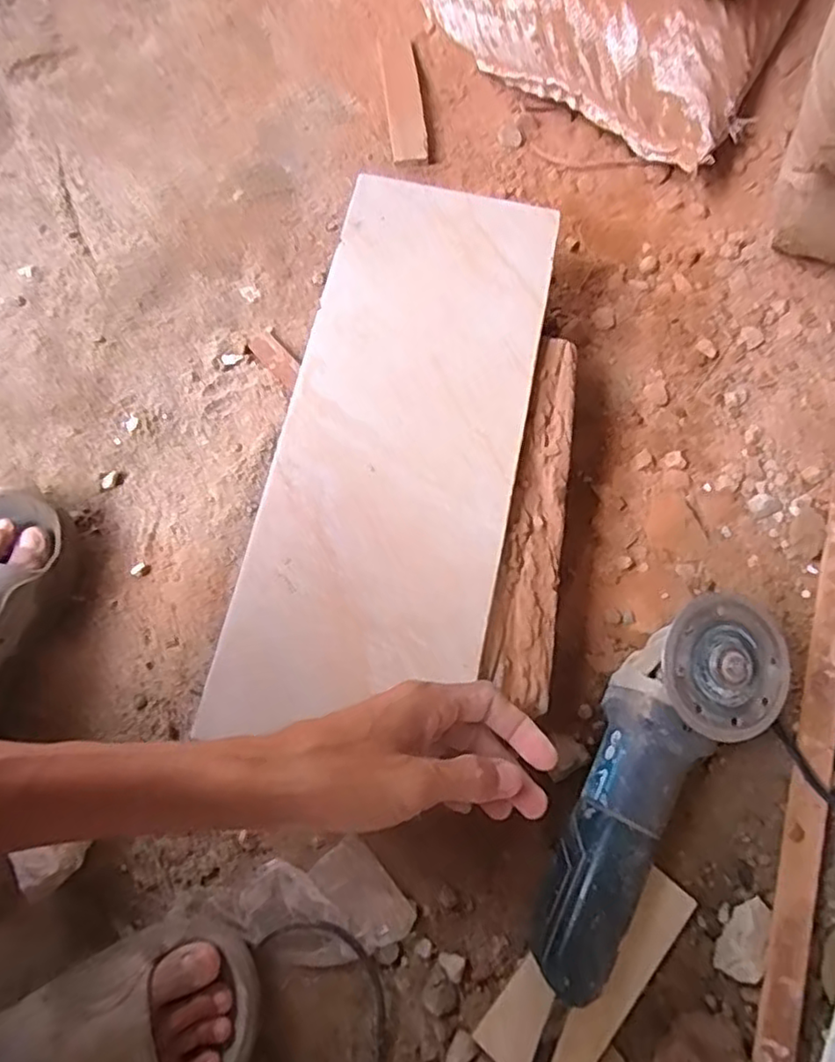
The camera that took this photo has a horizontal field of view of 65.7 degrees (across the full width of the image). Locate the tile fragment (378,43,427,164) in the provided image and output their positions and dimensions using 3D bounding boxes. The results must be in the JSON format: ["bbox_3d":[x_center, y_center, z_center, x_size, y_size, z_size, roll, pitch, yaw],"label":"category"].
[{"bbox_3d":[-0.016,-0.482,0.725,0.038,0.012,0.170,-7,72,-2],"label":"tile fragment"}]

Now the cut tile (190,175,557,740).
[{"bbox_3d":[-0.013,-0.078,0.512,0.182,0.014,0.470,10,72,3],"label":"cut tile"}]

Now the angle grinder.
[{"bbox_3d":[0.166,0.181,0.468,0.093,0.077,0.280,29,86,9],"label":"angle grinder"}]

